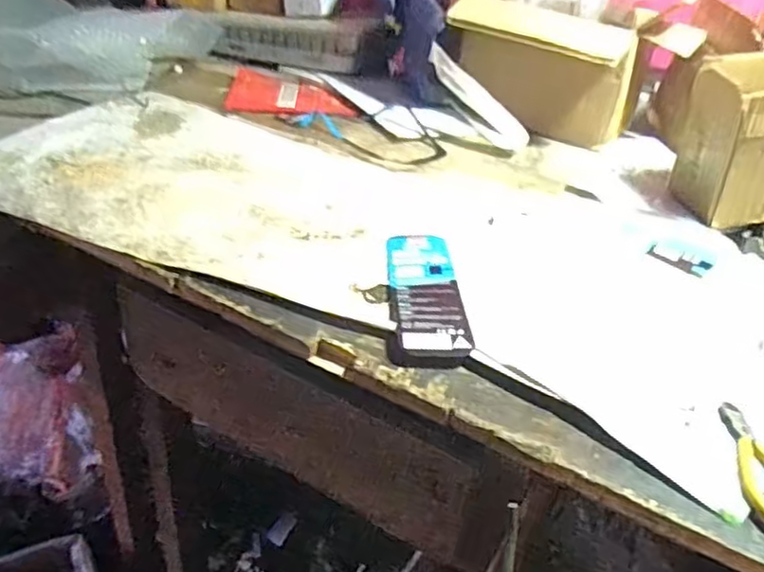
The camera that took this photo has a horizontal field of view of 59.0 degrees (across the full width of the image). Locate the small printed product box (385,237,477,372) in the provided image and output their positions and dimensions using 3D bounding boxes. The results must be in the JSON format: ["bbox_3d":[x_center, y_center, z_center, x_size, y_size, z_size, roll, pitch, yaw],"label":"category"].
[{"bbox_3d":[0.034,0.003,0.567,0.059,0.014,0.174,4,36,-5],"label":"small printed product box"}]

